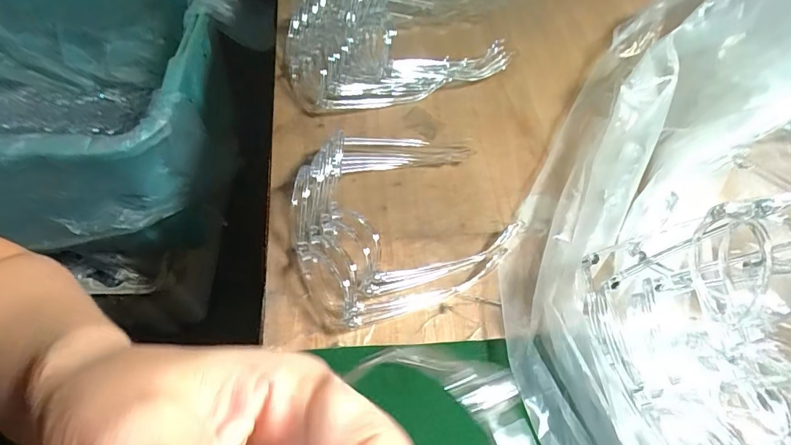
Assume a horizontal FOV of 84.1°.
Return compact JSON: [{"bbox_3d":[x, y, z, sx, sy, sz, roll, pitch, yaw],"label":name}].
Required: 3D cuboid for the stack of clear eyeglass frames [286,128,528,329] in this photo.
[{"bbox_3d":[0.002,-0.013,0.358,0.175,0.043,0.161,-18,62,-15],"label":"stack of clear eyeglass frames"}]

